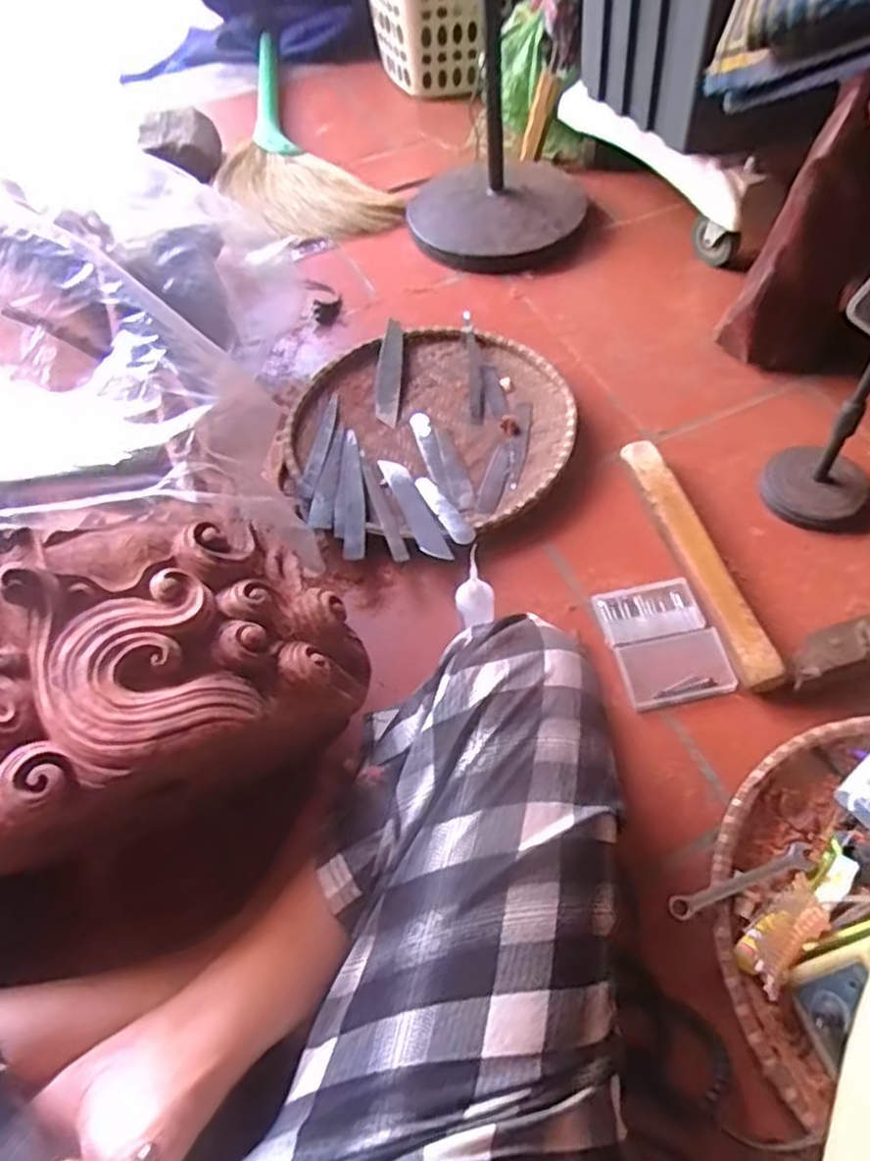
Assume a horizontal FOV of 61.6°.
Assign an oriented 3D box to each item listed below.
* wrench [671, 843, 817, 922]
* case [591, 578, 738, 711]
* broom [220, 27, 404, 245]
[{"bbox_3d":[0.237,0.231,0.560,0.132,0.012,0.020,-11,54,-20],"label":"wrench"},{"bbox_3d":[0.217,0.056,0.699,0.097,0.013,0.127,-11,55,-4],"label":"case"},{"bbox_3d":[-0.295,-0.804,1.314,0.253,0.041,0.730,-20,57,-11],"label":"broom"}]

